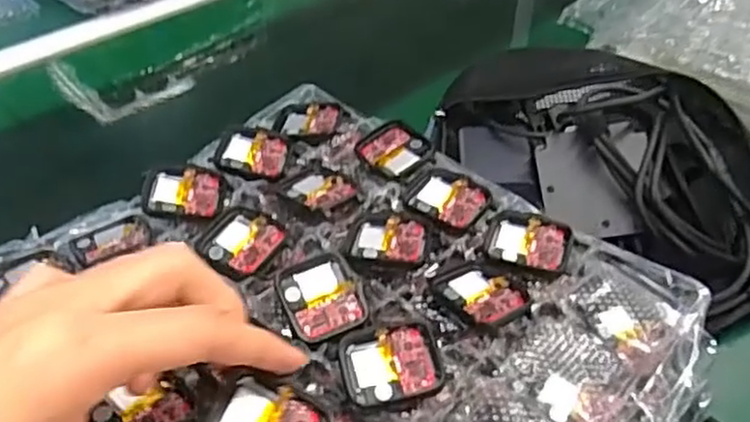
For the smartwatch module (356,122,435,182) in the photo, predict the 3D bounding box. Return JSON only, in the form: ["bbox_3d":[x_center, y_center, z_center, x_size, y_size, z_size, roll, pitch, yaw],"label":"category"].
[{"bbox_3d":[0.011,-0.037,0.420,0.036,0.012,0.043,-23,47,-25],"label":"smartwatch module"}]

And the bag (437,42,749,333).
[{"bbox_3d":[0.234,-0.015,0.503,0.398,0.101,0.186,36,50,17],"label":"bag"}]

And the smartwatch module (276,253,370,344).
[{"bbox_3d":[-0.025,0.041,0.334,0.035,0.012,0.040,-17,44,-20],"label":"smartwatch module"}]

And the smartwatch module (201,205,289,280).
[{"bbox_3d":[-0.069,0.015,0.364,0.041,0.007,0.035,27,47,27],"label":"smartwatch module"}]

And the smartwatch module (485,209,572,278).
[{"bbox_3d":[0.082,0.016,0.365,0.043,0.009,0.038,10,42,10],"label":"smartwatch module"}]

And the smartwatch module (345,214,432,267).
[{"bbox_3d":[0.007,0.015,0.362,0.041,0.005,0.032,7,41,7],"label":"smartwatch module"}]

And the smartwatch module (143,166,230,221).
[{"bbox_3d":[-0.106,-0.009,0.392,0.047,0.006,0.033,8,50,-8],"label":"smartwatch module"}]

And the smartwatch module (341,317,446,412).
[{"bbox_3d":[0.008,0.064,0.307,0.044,0.006,0.038,-9,42,-12],"label":"smartwatch module"}]

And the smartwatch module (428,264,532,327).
[{"bbox_3d":[0.050,0.040,0.338,0.036,0.007,0.042,-25,47,-27],"label":"smartwatch module"}]

